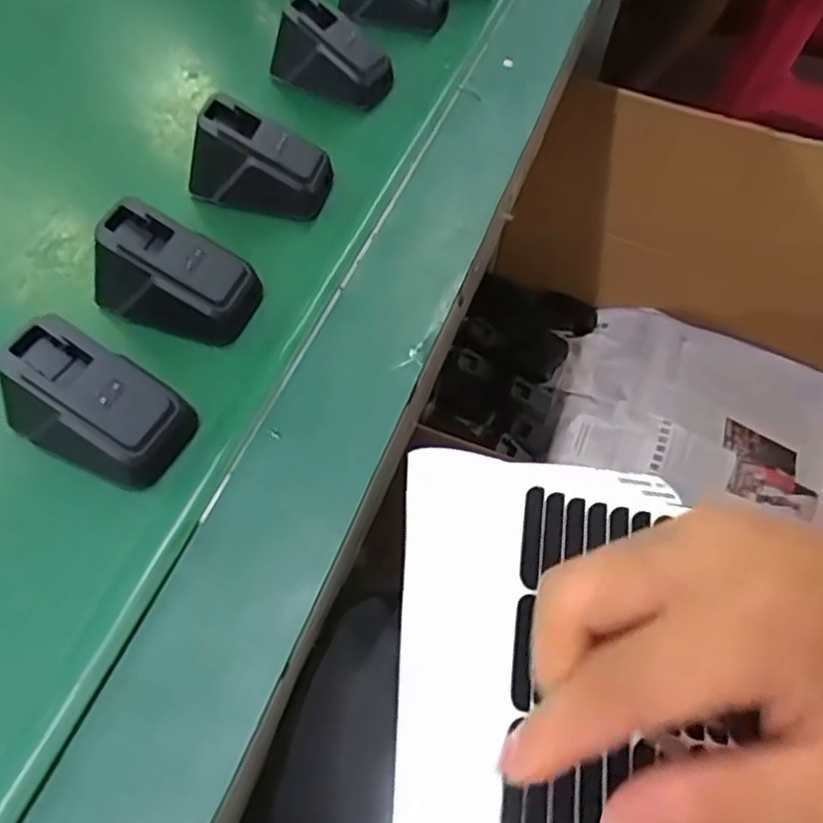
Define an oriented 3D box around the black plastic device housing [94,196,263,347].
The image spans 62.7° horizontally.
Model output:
[{"bbox_3d":[-0.104,-0.060,0.296,0.062,0.036,0.042,15,58,6],"label":"black plastic device housing"}]

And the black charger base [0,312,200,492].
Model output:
[{"bbox_3d":[-0.122,-0.002,0.259,0.062,0.038,0.042,21,59,10],"label":"black charger base"}]

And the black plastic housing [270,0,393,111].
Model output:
[{"bbox_3d":[-0.046,-0.214,0.401,0.067,0.039,0.042,21,59,10],"label":"black plastic housing"}]

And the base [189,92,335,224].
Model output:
[{"bbox_3d":[-0.078,-0.128,0.344,0.065,0.039,0.034,16,58,6],"label":"base"}]

